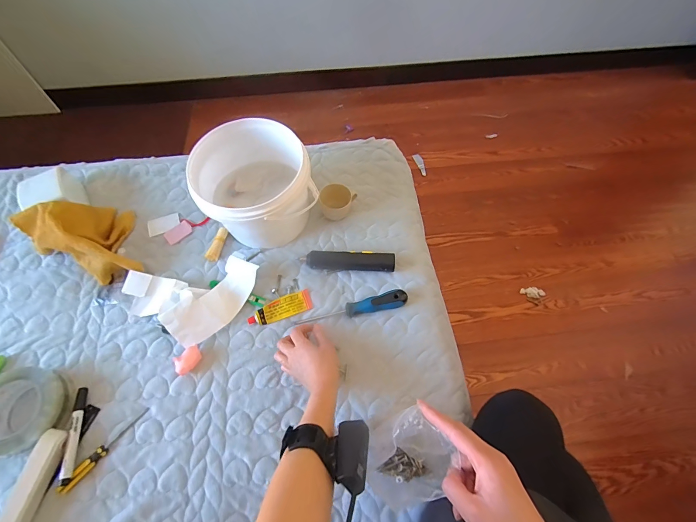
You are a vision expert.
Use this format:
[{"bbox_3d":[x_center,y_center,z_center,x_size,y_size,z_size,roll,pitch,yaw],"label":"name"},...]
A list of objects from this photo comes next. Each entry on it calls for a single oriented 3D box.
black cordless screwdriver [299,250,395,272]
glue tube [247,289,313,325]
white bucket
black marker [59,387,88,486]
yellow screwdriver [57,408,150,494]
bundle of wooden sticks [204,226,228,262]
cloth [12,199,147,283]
[{"bbox_3d":[0.001,-0.001,0.614,0.171,0.030,0.031,4,62,1],"label":"black cordless screwdriver"},{"bbox_3d":[-0.121,0.085,0.588,0.113,0.021,0.038,-20,65,-11],"label":"glue tube"},{"bbox_3d":[-0.172,-0.129,0.610,0.187,0.164,0.179,0,62,-1],"label":"white bucket"},{"bbox_3d":[-0.418,0.263,0.502,0.016,0.020,0.133,-10,63,-6],"label":"black marker"},{"bbox_3d":[-0.368,0.283,0.496,0.014,0.012,0.142,35,67,16],"label":"yellow screwdriver"},{"bbox_3d":[-0.256,-0.031,0.646,0.021,0.020,0.069,14,63,6],"label":"bundle of wooden sticks"},{"bbox_3d":[-0.479,-0.051,0.619,0.228,0.094,0.151,31,66,14],"label":"cloth"}]

